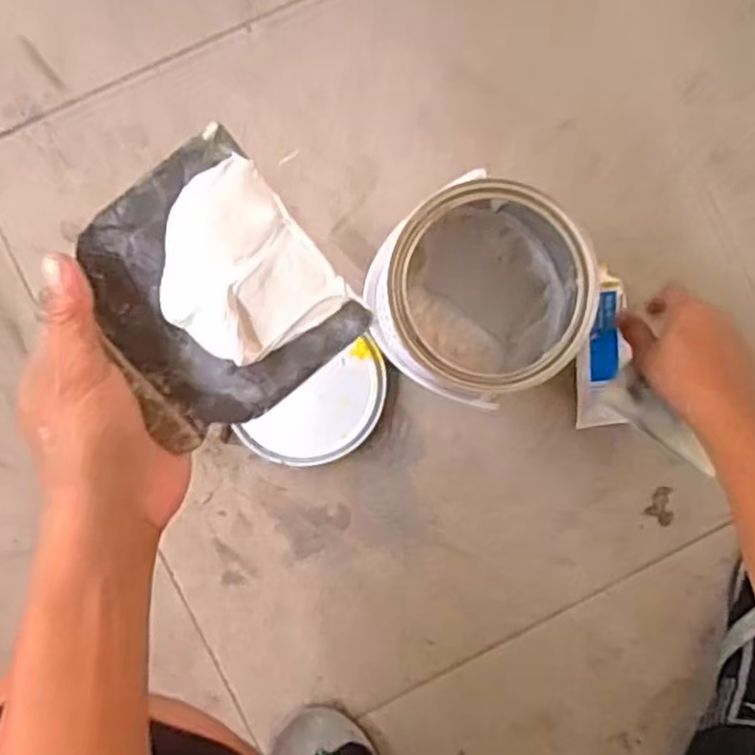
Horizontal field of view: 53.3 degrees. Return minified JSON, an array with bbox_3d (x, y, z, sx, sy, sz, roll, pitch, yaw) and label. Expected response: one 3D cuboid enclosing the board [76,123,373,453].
[{"bbox_3d":[-0.078,-0.038,0.347,0.106,0.026,0.113,-39,93,-2],"label":"board"}]

